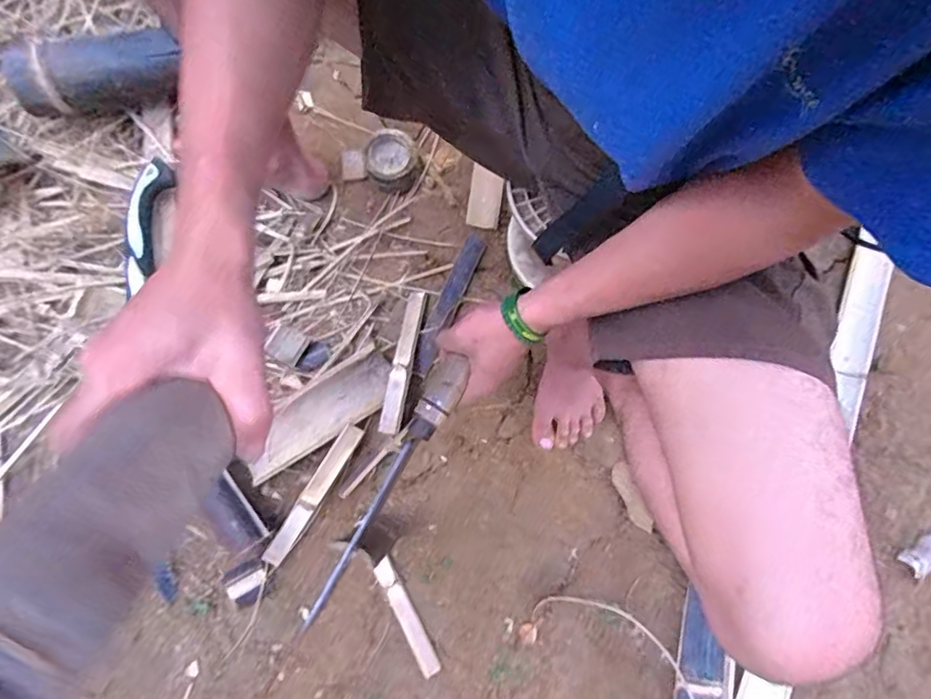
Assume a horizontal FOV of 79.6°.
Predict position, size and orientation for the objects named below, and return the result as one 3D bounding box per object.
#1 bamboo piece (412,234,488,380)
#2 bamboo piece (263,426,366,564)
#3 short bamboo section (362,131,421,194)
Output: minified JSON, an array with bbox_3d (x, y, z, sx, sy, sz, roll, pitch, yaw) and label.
[{"bbox_3d":[-0.027,-0.067,0.803,0.033,0.006,0.217,23,79,5],"label":"bamboo piece"},{"bbox_3d":[-0.202,0.191,0.741,0.027,0.023,0.203,30,80,6],"label":"bamboo piece"},{"bbox_3d":[-0.108,-0.278,0.823,0.075,0.041,0.074,26,79,5],"label":"short bamboo section"}]

